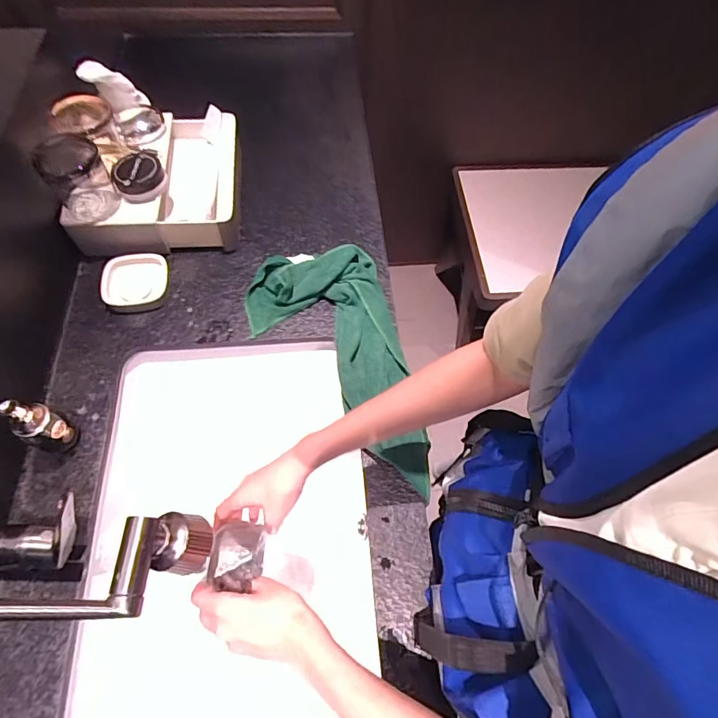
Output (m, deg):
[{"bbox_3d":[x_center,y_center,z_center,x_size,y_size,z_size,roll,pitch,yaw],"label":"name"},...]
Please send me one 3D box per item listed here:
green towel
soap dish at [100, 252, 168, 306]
[{"bbox_3d":[-0.034,0.006,0.596,0.194,0.044,0.348,-11,64,-9],"label":"green towel"},{"bbox_3d":[-0.324,-0.115,0.652,0.090,0.021,0.091,-5,63,-6],"label":"soap dish"}]

